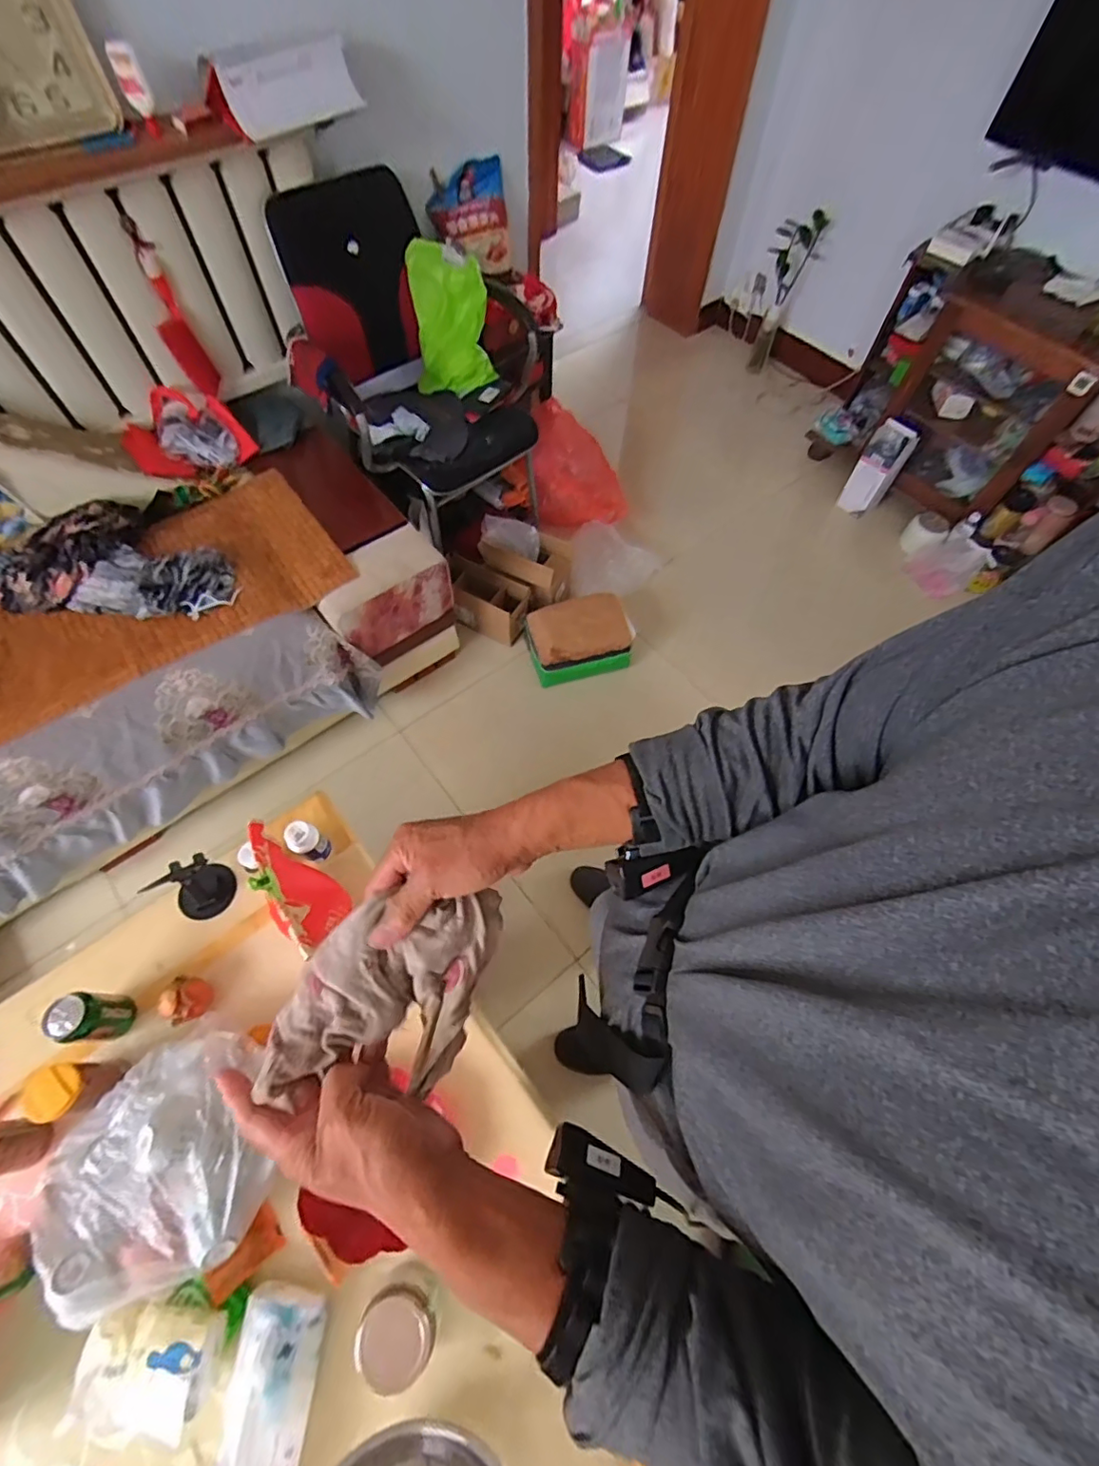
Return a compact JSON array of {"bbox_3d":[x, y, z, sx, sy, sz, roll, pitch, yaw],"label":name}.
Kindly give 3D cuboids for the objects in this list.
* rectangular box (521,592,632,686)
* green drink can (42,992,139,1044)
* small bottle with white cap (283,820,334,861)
[{"bbox_3d":[0.089,-0.289,1.730,0.304,0.165,0.204,-12,63,-8],"label":"rectangular box"},{"bbox_3d":[-0.667,0.414,0.820,0.065,0.102,0.063,1,62,-2],"label":"green drink can"},{"bbox_3d":[-0.412,0.188,0.960,0.043,0.110,0.047,1,62,-2],"label":"small bottle with white cap"}]

